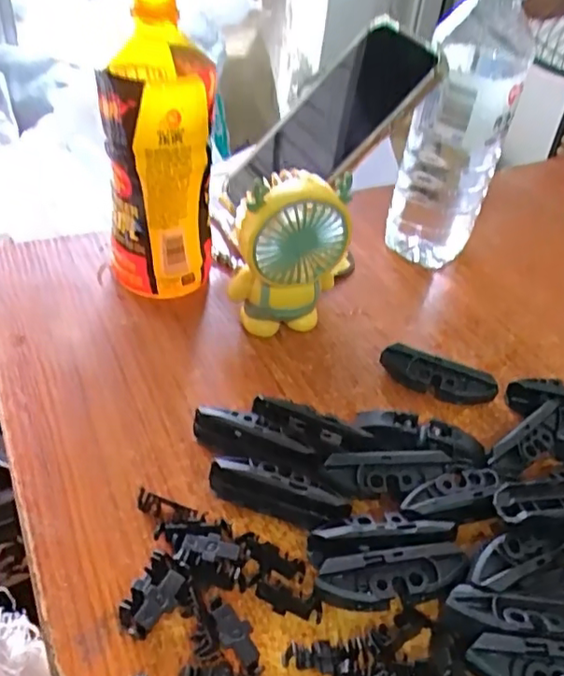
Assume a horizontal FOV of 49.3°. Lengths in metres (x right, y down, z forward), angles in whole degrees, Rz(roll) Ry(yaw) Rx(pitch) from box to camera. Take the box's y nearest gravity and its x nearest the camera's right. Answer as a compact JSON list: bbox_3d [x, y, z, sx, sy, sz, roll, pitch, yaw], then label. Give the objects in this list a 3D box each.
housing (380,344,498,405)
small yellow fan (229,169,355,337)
[{"bbox_3d":[0.096,0.025,0.382,0.070,0.028,0.013,16,42,10],"label":"housing"},{"bbox_3d":[0.002,-0.052,0.393,0.070,0.110,0.045,-2,42,-10],"label":"small yellow fan"}]

